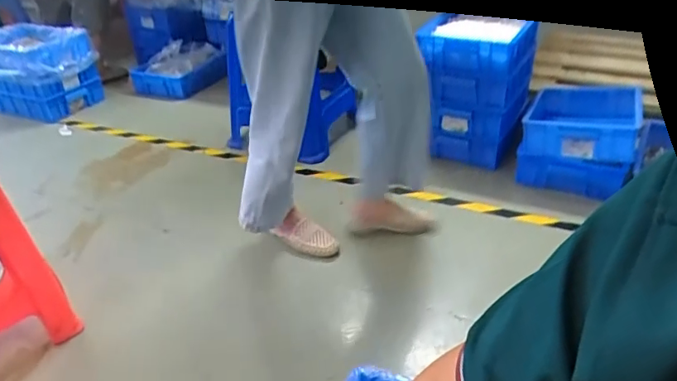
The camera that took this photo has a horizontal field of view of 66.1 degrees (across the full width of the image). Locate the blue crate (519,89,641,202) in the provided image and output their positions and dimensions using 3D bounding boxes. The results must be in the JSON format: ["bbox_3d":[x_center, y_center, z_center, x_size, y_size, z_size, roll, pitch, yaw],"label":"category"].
[{"bbox_3d":[0.677,-0.152,1.475,0.280,0.188,0.312,11,35,21],"label":"blue crate"}]

